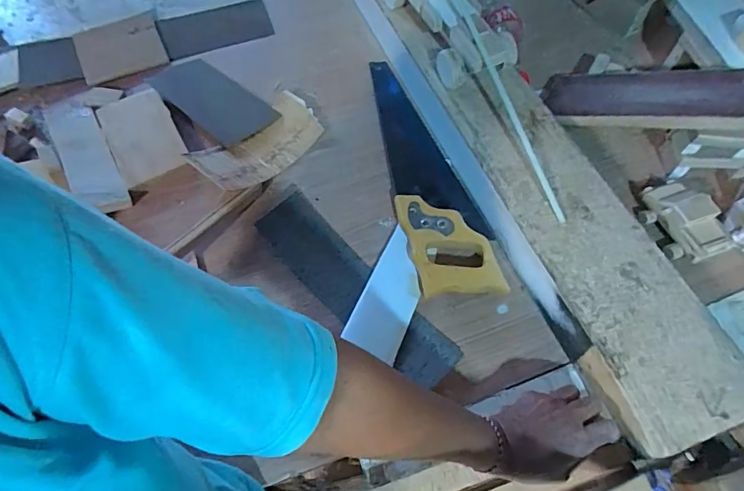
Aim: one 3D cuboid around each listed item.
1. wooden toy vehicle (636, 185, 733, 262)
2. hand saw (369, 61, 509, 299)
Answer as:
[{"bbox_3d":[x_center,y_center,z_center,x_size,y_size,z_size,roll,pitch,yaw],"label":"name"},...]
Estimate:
[{"bbox_3d":[0.368,-0.030,0.528,0.066,0.049,0.104,-17,63,-7],"label":"wooden toy vehicle"},{"bbox_3d":[0.066,-0.092,0.582,0.095,0.027,0.358,-13,63,-5],"label":"hand saw"}]

